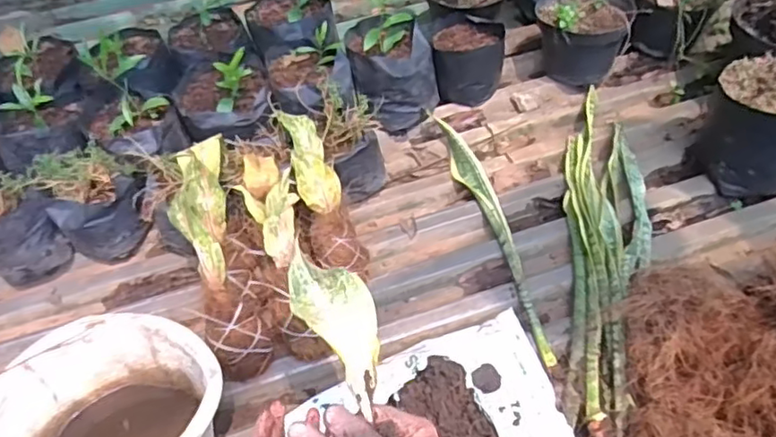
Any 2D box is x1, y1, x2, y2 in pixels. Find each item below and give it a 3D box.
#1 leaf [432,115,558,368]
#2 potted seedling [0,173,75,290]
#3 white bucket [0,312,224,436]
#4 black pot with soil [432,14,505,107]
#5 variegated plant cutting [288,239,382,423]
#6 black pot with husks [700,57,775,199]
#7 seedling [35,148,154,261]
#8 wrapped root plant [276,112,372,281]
[{"bbox_3d":[0.169,0.013,0.957,0.044,0.032,0.473,-13,53,-8],"label":"leaf"},{"bbox_3d":[-0.578,0.026,0.962,0.112,0.151,0.109,-1,53,1],"label":"potted seedling"},{"bbox_3d":[-0.315,0.235,0.697,0.233,0.148,0.234,-1,53,1],"label":"white bucket"},{"bbox_3d":[0.150,-0.295,1.159,0.129,0.117,0.121,-1,53,1],"label":"black pot with soil"},{"bbox_3d":[-0.041,0.081,0.512,0.059,0.030,0.161,-24,46,-15],"label":"variegated plant cutting"},{"bbox_3d":[0.572,-0.128,0.951,0.165,0.172,0.134,32,60,23],"label":"black pot with husks"},{"bbox_3d":[-0.457,-0.020,0.980,0.140,0.144,0.136,-1,53,1],"label":"seedling"},{"bbox_3d":[-0.103,-0.040,0.918,0.073,0.061,0.291,-18,74,-11],"label":"wrapped root plant"}]

